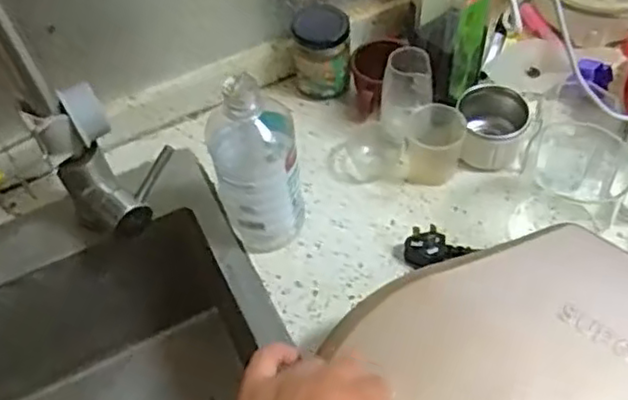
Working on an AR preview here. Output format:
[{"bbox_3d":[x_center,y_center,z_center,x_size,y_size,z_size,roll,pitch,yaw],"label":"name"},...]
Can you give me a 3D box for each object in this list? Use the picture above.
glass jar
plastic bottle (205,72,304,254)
[{"bbox_3d":[0.010,-0.151,0.694,0.057,0.094,0.058,-3,54,4],"label":"glass jar"},{"bbox_3d":[-0.049,-0.031,0.558,0.067,0.182,0.068,-3,54,4],"label":"plastic bottle"}]

